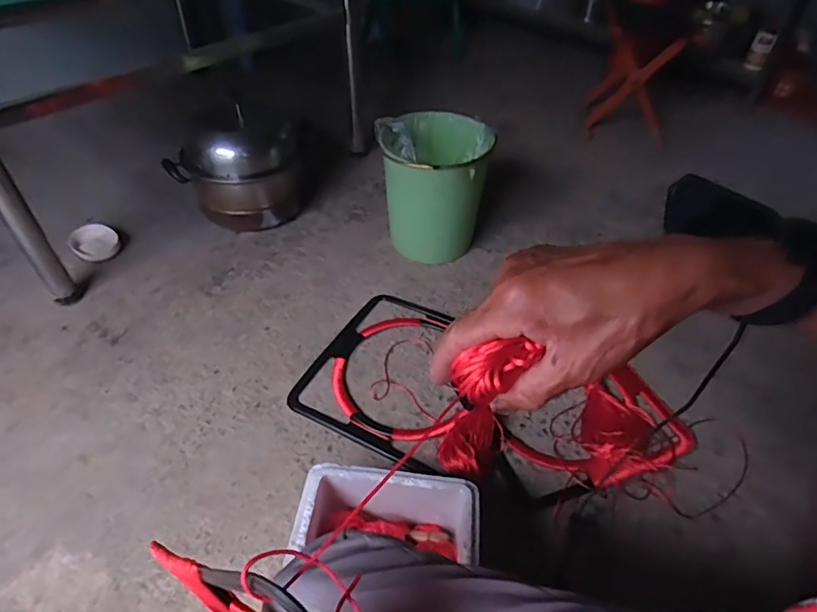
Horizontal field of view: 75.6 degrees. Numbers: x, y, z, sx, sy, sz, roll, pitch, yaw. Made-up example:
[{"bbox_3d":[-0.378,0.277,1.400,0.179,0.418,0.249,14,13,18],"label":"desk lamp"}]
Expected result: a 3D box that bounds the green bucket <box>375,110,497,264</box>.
[{"bbox_3d":[0.056,-0.267,1.189,0.238,0.283,0.250,0,44,0],"label":"green bucket"}]

